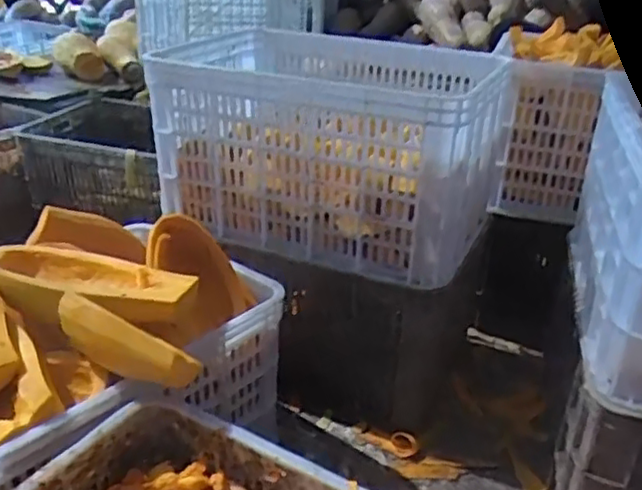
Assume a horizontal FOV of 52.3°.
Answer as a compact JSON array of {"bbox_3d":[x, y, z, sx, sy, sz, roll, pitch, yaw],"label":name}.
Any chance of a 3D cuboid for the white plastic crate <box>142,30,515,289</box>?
[{"bbox_3d":[0.025,-0.183,1.123,0.533,0.265,0.436,11,28,13],"label":"white plastic crate"}]

